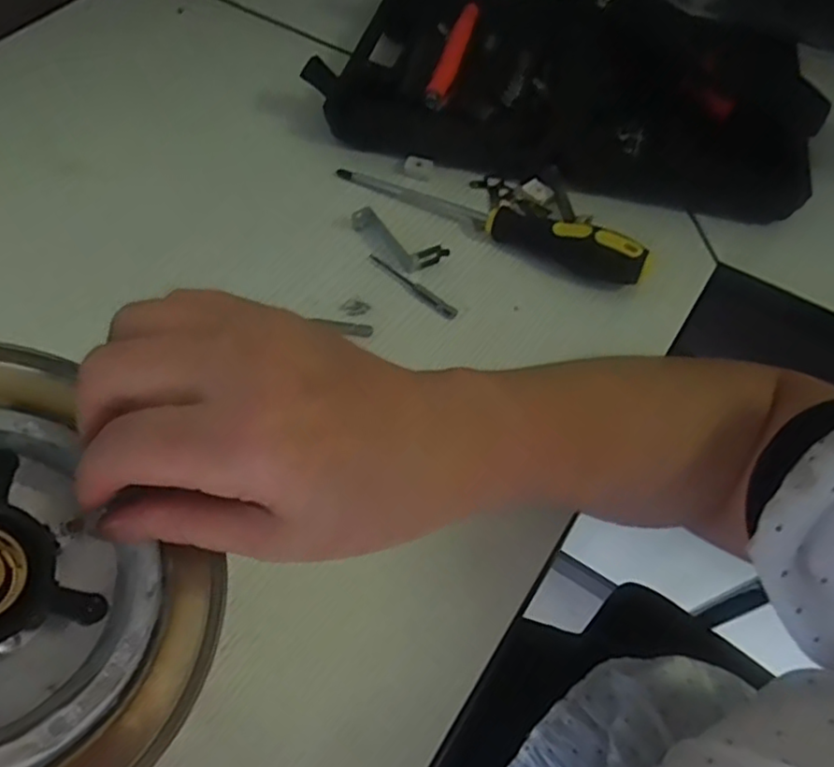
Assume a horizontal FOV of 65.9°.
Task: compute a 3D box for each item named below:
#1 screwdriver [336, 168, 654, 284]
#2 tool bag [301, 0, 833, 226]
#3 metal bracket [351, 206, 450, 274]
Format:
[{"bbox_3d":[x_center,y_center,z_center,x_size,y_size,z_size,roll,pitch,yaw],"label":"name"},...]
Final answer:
[{"bbox_3d":[0.046,-0.116,0.424,0.217,0.027,0.024,27,61,15],"label":"screwdriver"},{"bbox_3d":[0.112,-0.243,0.482,0.348,0.058,0.214,15,58,8],"label":"tool bag"},{"bbox_3d":[-0.014,-0.095,0.419,0.066,0.015,0.025,34,63,19],"label":"metal bracket"}]

